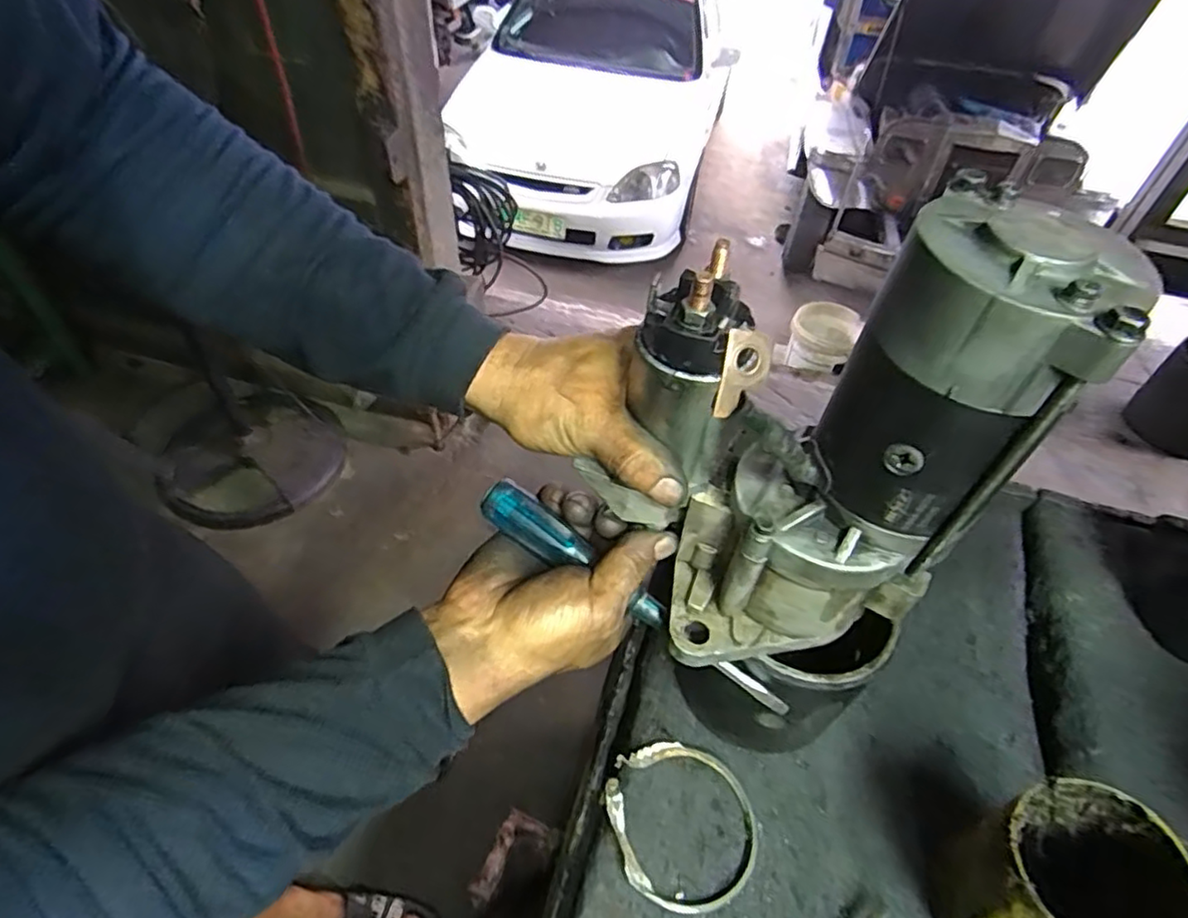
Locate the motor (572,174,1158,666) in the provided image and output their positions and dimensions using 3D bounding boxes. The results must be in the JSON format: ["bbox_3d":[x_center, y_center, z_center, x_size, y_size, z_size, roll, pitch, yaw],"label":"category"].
[{"bbox_3d":[0.092,-0.004,0.287,0.145,0.204,0.094,-2,50,-5],"label":"motor"}]

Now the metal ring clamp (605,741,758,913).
[{"bbox_3d":[0.054,0.216,0.390,0.084,0.020,0.088,2,49,-2],"label":"metal ring clamp"}]

